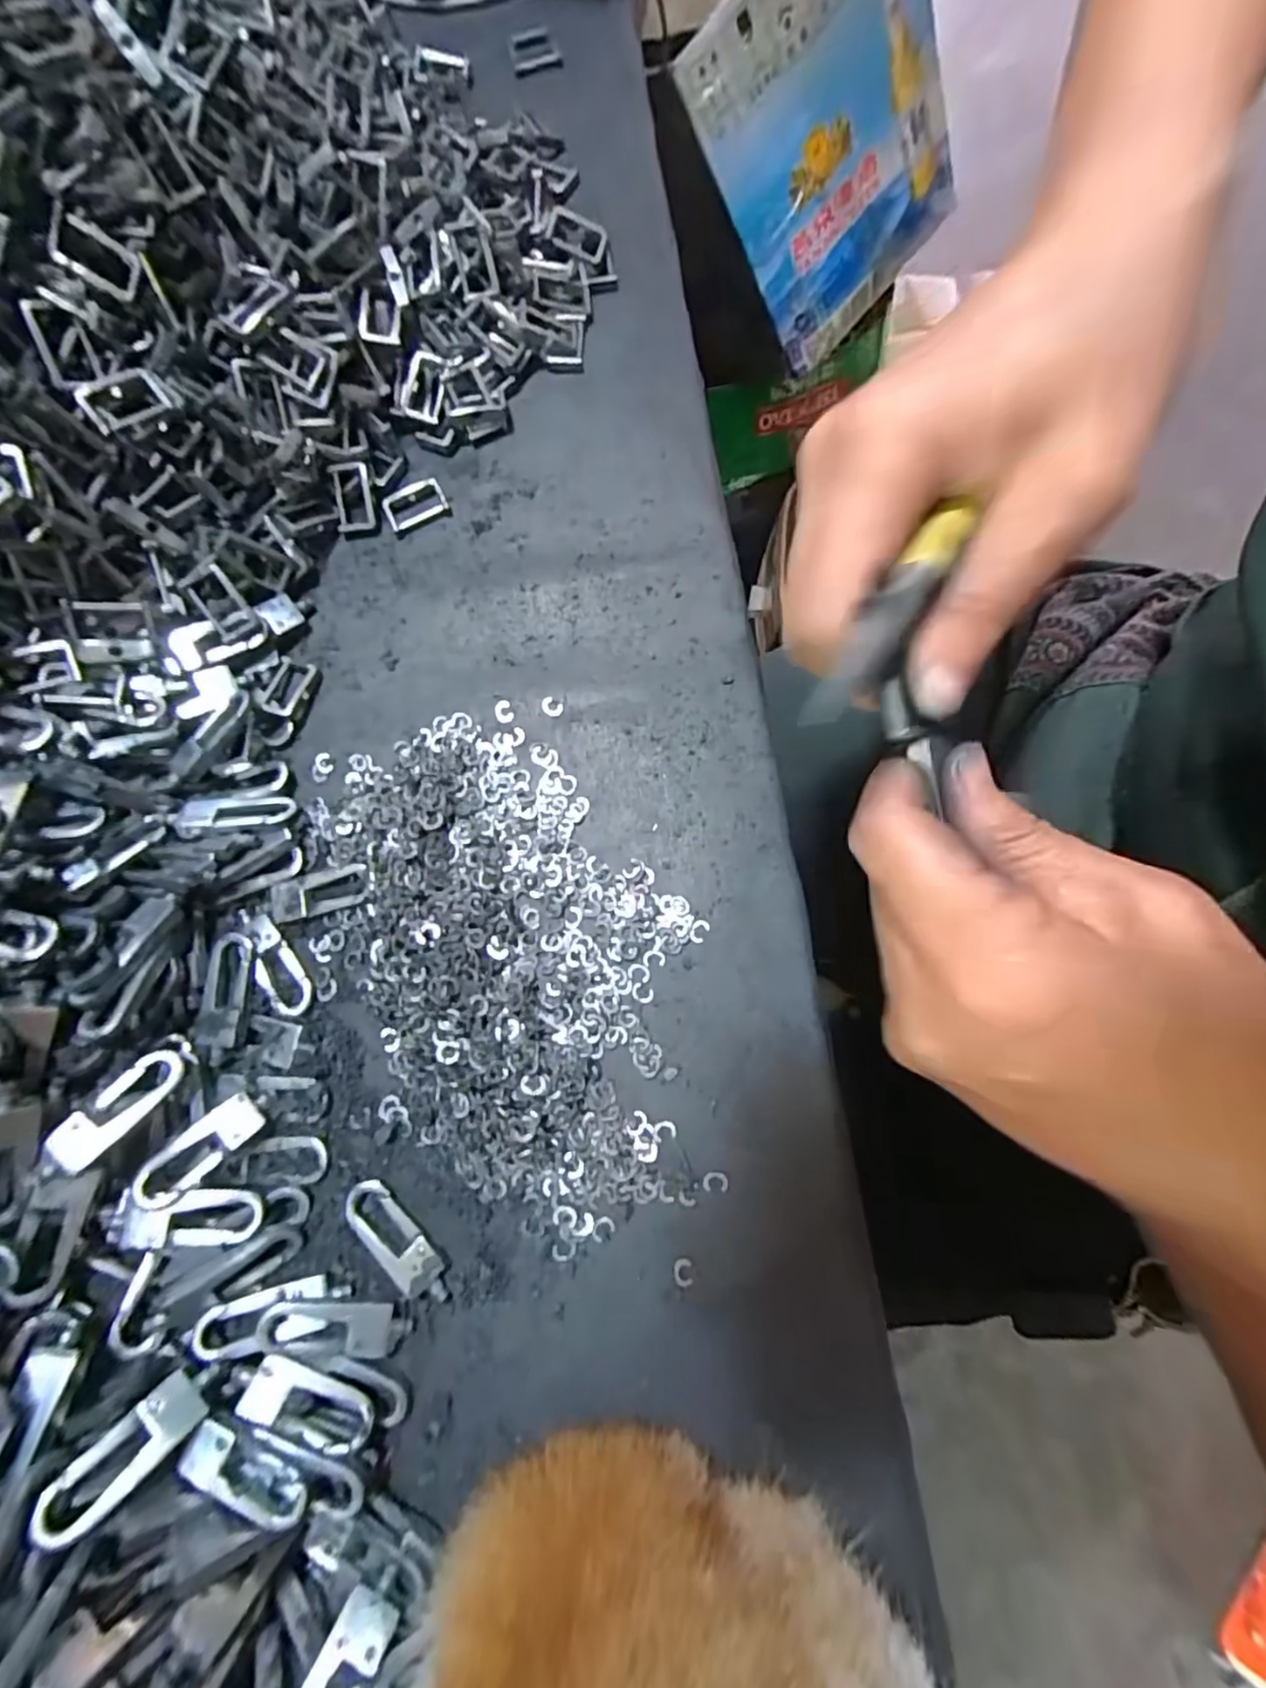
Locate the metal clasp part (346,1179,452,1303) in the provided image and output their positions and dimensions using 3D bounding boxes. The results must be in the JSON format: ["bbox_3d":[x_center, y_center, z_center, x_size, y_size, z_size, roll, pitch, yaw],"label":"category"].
[{"bbox_3d":[-0.076,0.130,0.206,0.016,0.005,0.045,-43,79,-6],"label":"metal clasp part"}]

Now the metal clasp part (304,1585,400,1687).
[{"bbox_3d":[-0.079,0.226,0.166,0.017,0.009,0.039,36,41,6],"label":"metal clasp part"}]

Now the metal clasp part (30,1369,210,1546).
[{"bbox_3d":[-0.139,0.168,0.173,0.038,0.005,0.015,-35,80,-36],"label":"metal clasp part"}]

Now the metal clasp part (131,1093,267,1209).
[{"bbox_3d":[-0.140,0.100,0.204,0.014,0.006,0.039,45,63,8],"label":"metal clasp part"}]

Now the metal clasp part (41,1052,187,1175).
[{"bbox_3d":[-0.162,0.082,0.199,0.016,0.005,0.038,39,60,7],"label":"metal clasp part"}]

